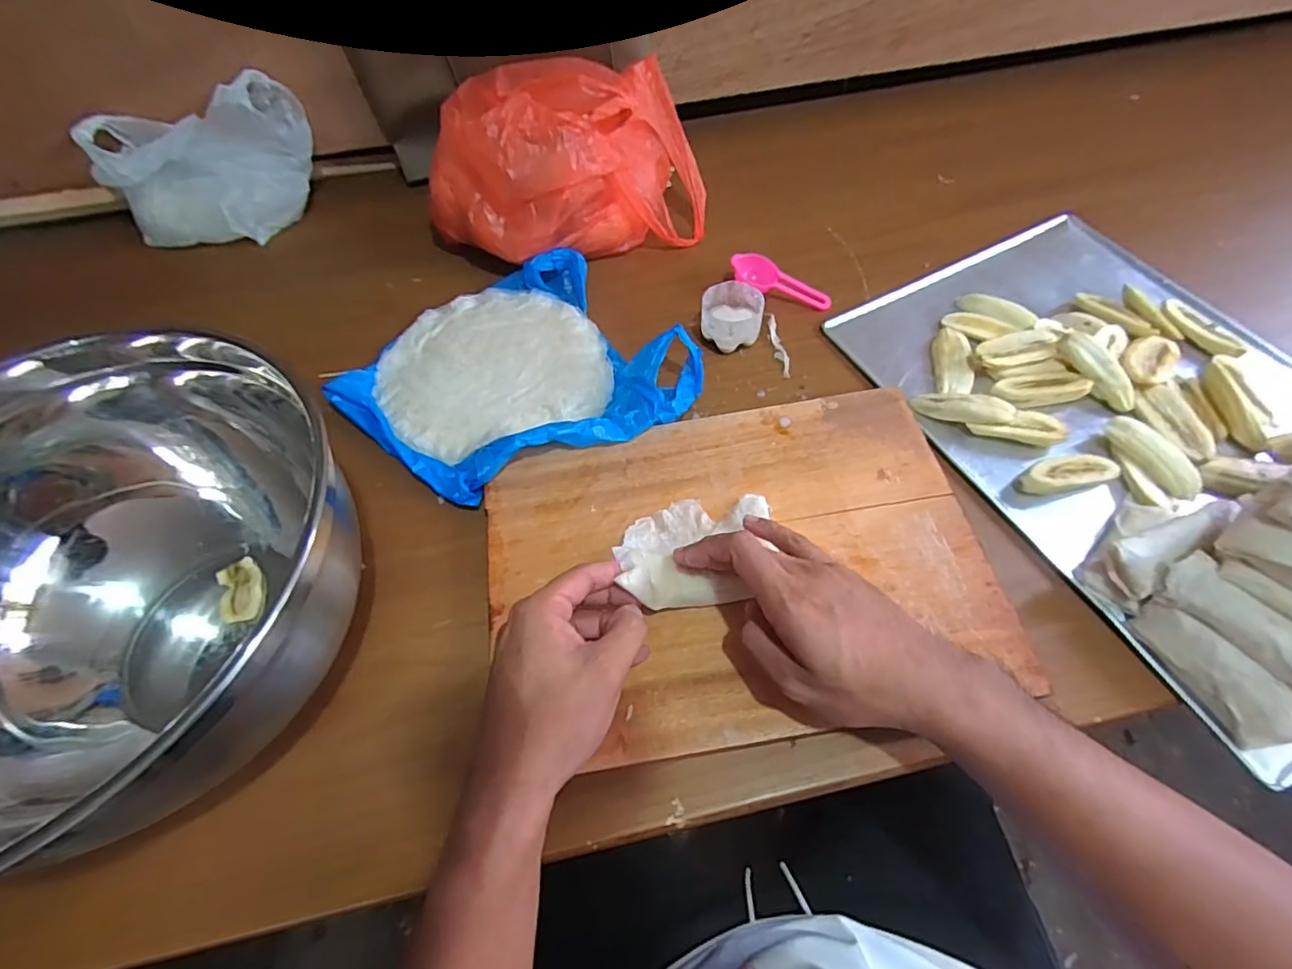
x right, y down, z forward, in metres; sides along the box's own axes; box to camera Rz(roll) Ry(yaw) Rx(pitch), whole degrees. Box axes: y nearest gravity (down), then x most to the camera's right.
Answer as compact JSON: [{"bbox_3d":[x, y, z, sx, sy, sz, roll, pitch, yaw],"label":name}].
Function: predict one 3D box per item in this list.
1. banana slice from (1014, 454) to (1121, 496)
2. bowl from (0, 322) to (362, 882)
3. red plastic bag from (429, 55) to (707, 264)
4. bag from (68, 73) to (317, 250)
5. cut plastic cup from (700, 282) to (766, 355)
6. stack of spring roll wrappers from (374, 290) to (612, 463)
[{"bbox_3d":[0.328,-0.008,0.446,0.073,0.018,0.032,-12,61,-3],"label":"banana slice"},{"bbox_3d":[-0.318,0.064,0.354,0.300,0.168,0.274,-1,60,3],"label":"bowl"},{"bbox_3d":[-0.084,-0.335,0.577,0.282,0.154,0.187,-6,60,0],"label":"red plastic bag"},{"bbox_3d":[-0.488,-0.351,0.635,0.212,0.131,0.115,-5,60,0],"label":"bag"},{"bbox_3d":[0.081,-0.156,0.535,0.056,0.037,0.057,-1,60,3],"label":"cut plastic cup"},{"bbox_3d":[-0.147,-0.117,0.540,0.205,0.021,0.198,-19,61,-7],"label":"stack of spring roll wrappers"}]

